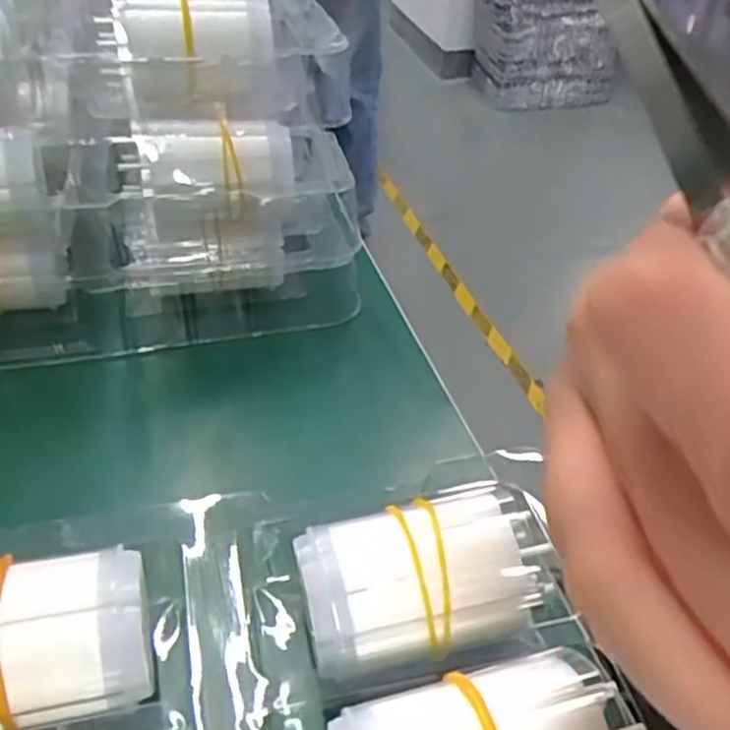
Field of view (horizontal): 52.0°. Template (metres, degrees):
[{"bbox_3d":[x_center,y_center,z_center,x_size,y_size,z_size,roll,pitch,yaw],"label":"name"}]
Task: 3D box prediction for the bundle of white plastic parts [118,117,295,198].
[{"bbox_3d":[-0.058,-0.078,0.283,0.061,0.022,0.025,-12,41,-16],"label":"bundle of white plastic parts"}]

